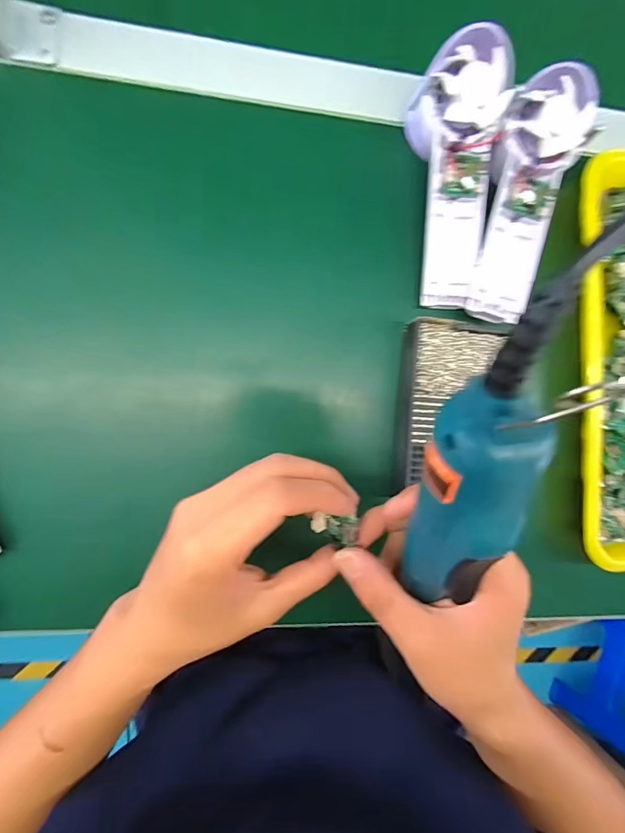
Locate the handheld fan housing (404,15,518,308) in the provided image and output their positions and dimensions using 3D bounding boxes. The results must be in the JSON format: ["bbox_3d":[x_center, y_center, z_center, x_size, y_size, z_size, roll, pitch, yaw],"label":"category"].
[{"bbox_3d":[0.104,-0.173,0.295,0.059,0.039,0.174,-1,103,-9],"label":"handheld fan housing"}]

